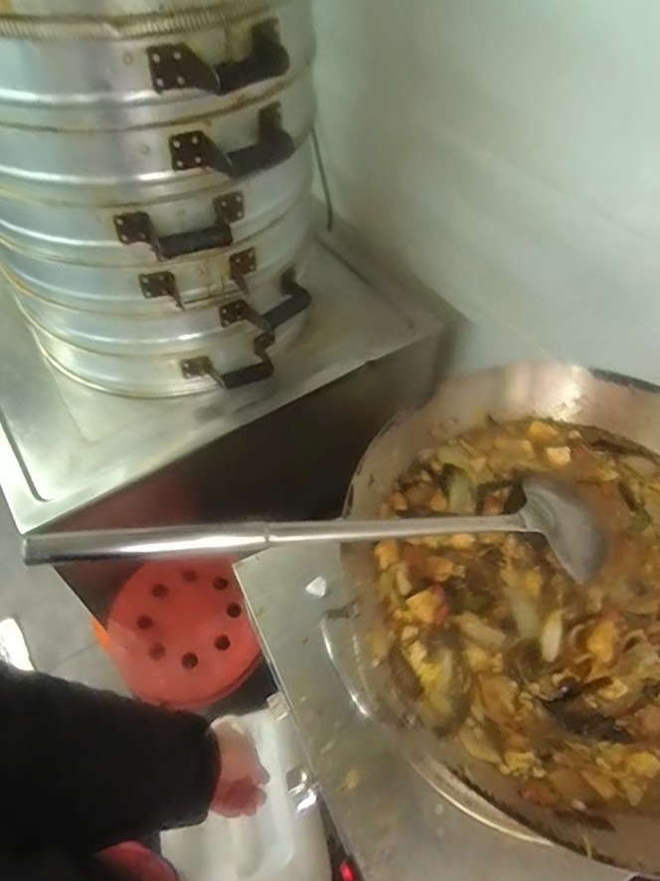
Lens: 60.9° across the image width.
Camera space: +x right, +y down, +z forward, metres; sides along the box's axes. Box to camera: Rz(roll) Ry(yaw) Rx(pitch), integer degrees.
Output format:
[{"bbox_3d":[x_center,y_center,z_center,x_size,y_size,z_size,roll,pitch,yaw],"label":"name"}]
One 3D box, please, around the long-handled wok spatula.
[{"bbox_3d":[0.019,0.101,0.544,0.548,0.049,0.105,1,52,-18],"label":"long-handled wok spatula"}]

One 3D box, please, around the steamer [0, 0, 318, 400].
[{"bbox_3d":[-0.309,-0.432,0.915,0.502,0.705,0.422,27,57,18],"label":"steamer"}]

